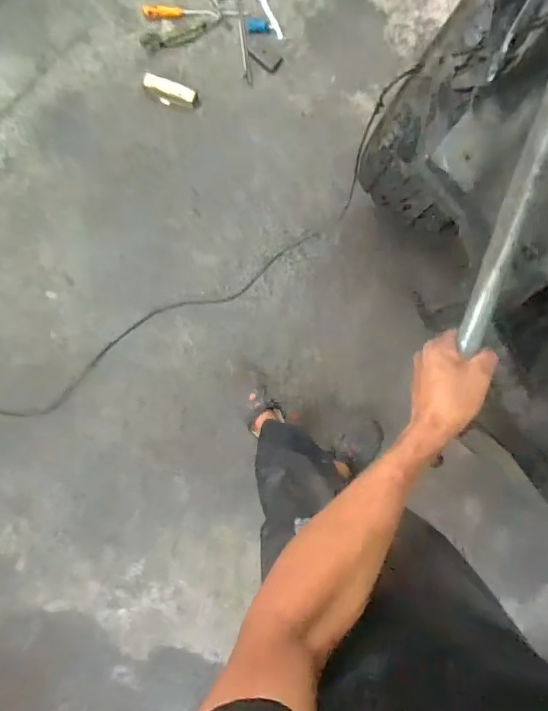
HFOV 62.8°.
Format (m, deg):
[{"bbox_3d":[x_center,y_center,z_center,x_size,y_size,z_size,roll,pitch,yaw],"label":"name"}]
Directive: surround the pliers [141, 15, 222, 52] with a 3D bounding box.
[{"bbox_3d":[-0.265,-0.925,1.292,0.229,0.018,0.054,-13,90,1],"label":"pliers"}]

